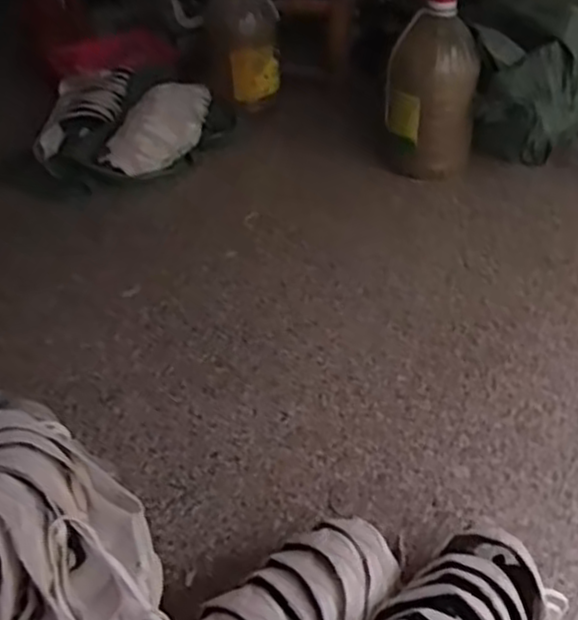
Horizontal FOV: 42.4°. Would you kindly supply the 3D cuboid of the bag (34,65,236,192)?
[{"bbox_3d":[-0.338,-0.407,1.654,0.385,0.115,0.416,3,42,3],"label":"bag"}]

